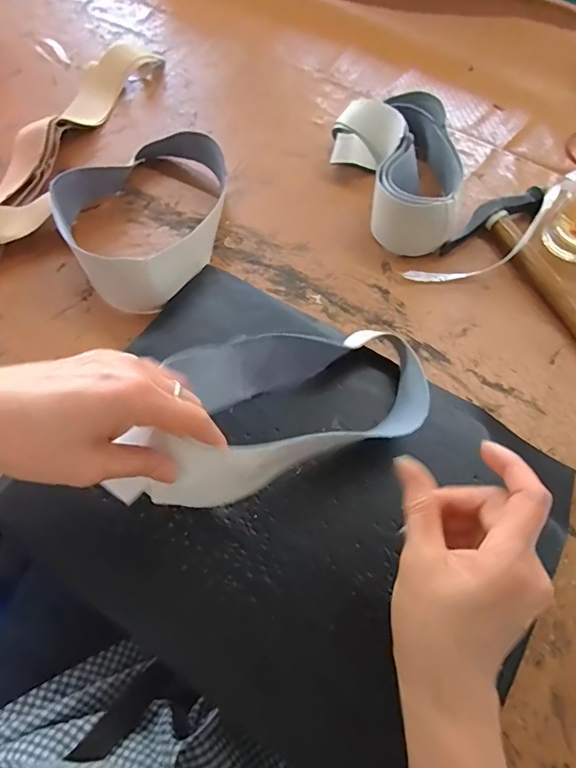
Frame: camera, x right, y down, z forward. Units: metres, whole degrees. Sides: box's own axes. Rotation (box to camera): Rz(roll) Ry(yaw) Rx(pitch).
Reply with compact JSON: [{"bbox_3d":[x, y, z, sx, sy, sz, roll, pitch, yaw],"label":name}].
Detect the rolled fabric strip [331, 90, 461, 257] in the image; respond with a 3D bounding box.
[{"bbox_3d":[0.133,-0.260,0.550,0.141,0.068,0.219,-4,64,-4],"label":"rolled fabric strip"}]

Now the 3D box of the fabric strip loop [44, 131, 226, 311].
[{"bbox_3d":[-0.154,-0.185,0.499,0.180,0.060,0.203,36,68,14],"label":"fabric strip loop"}]

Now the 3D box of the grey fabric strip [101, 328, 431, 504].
[{"bbox_3d":[-0.008,0.004,0.370,0.256,0.107,0.141,-19,66,-11],"label":"grey fabric strip"}]

